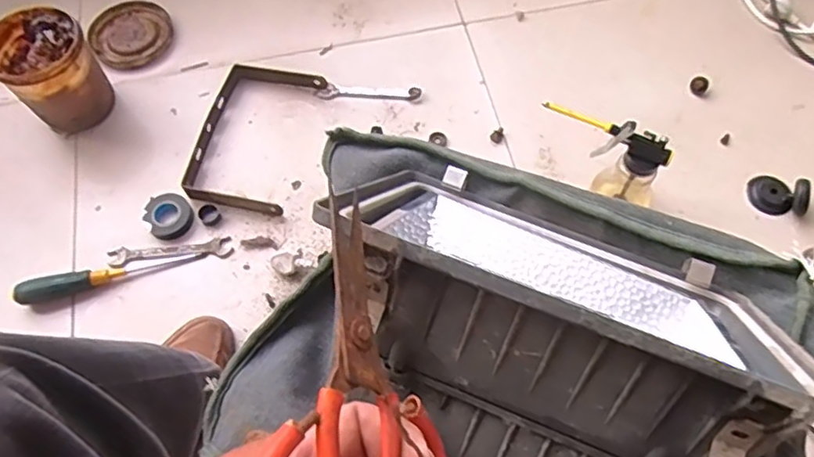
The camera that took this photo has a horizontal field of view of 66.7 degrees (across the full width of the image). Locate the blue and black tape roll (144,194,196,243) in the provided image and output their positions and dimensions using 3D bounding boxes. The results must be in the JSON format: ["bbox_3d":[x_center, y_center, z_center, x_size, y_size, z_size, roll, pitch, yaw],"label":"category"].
[{"bbox_3d":[-0.317,-0.017,0.819,0.059,0.023,0.057,0,65,0],"label":"blue and black tape roll"}]

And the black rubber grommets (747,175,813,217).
[{"bbox_3d":[0.491,-0.048,0.810,0.070,0.042,0.049,34,69,15],"label":"black rubber grommets"}]

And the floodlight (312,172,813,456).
[{"bbox_3d":[0.080,0.057,0.337,0.238,0.151,0.195,22,66,10],"label":"floodlight"}]

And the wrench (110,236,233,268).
[{"bbox_3d":[-0.310,0.031,0.808,0.163,0.012,0.029,-5,65,-3],"label":"wrench"}]

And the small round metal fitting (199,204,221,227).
[{"bbox_3d":[-0.264,-0.018,0.825,0.025,0.007,0.028,-37,70,-16],"label":"small round metal fitting"}]

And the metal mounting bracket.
[{"bbox_3d":[-0.211,-0.136,0.852,0.144,0.022,0.223,13,65,6],"label":"metal mounting bracket"}]

